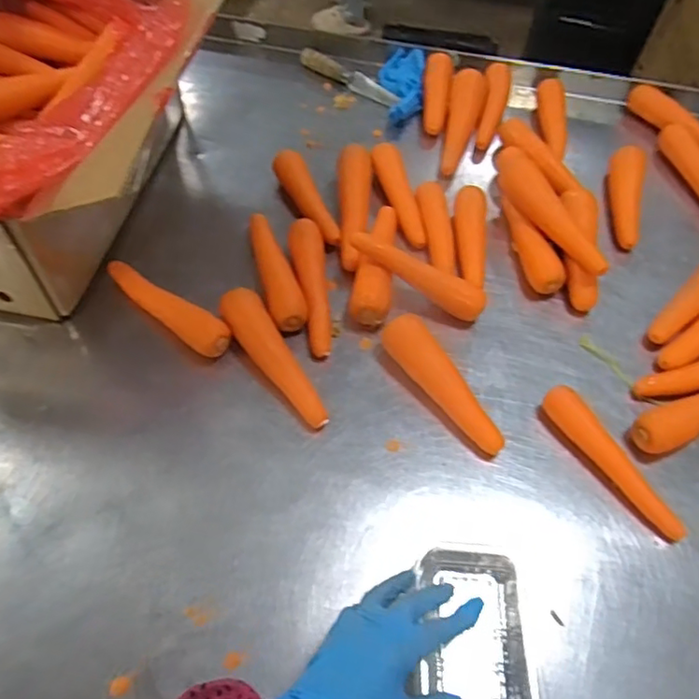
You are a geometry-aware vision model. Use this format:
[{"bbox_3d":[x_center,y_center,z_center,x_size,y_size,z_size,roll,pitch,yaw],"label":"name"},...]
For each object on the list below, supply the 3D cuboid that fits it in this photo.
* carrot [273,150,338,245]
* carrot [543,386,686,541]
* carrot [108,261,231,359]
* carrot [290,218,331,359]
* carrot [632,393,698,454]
[{"bbox_3d":[-0.060,-0.201,0.772,0.039,0.034,0.155,-18,60,-13],"label":"carrot"},{"bbox_3d":[0.266,0.116,0.599,0.033,0.030,0.179,-25,61,-16],"label":"carrot"},{"bbox_3d":[-0.213,-0.048,0.678,0.181,0.039,0.042,34,63,19],"label":"carrot"},{"bbox_3d":[-0.046,-0.076,0.697,0.044,0.039,0.182,-5,58,-5],"label":"carrot"},{"bbox_3d":[0.384,0.065,0.633,0.182,0.032,0.038,-21,60,-14],"label":"carrot"}]

